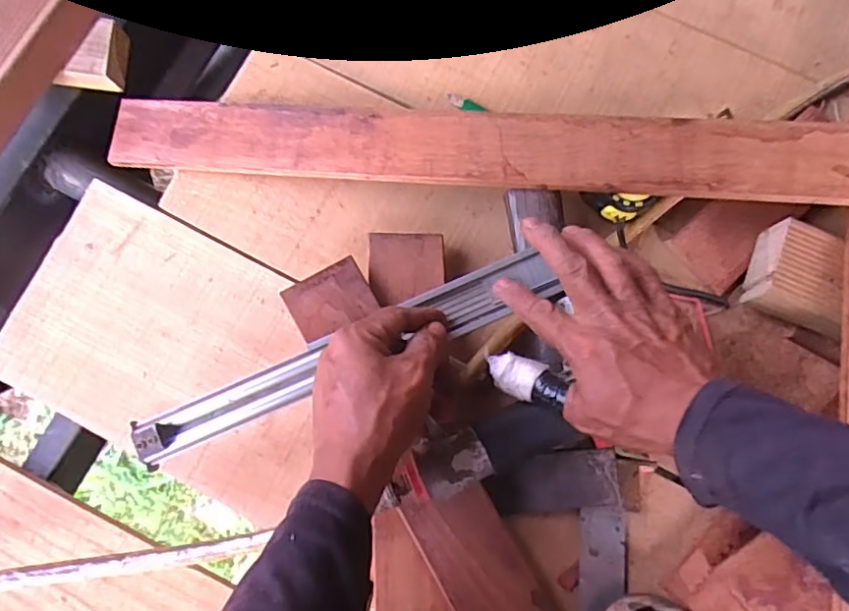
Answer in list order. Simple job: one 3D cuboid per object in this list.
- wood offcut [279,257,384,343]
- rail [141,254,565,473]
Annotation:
[{"bbox_3d":[-0.075,-0.005,0.463,0.062,0.012,0.055,-31,81,-6],"label":"wood offcut"},{"bbox_3d":[-0.059,0.038,0.439,0.325,0.020,0.040,-23,82,-3],"label":"rail"}]

